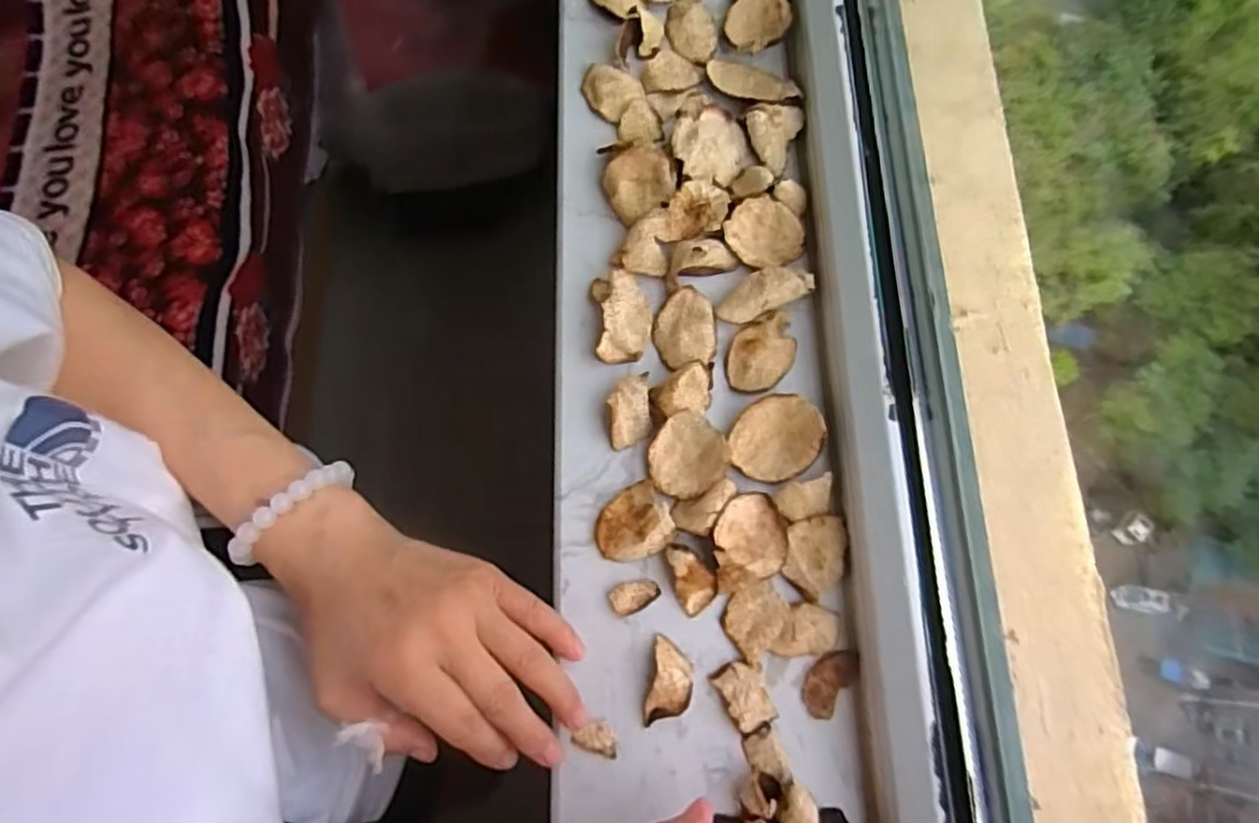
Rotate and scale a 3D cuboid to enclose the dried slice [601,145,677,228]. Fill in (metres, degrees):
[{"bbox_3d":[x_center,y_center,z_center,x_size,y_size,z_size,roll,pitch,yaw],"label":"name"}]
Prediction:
[{"bbox_3d":[0.007,-0.137,0.427,0.044,0.013,0.048,1,73,-2],"label":"dried slice"}]

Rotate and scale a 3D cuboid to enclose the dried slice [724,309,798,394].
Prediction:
[{"bbox_3d":[0.078,-0.035,0.408,0.033,0.005,0.054,33,75,8],"label":"dried slice"}]

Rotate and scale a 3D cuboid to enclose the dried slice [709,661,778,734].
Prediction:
[{"bbox_3d":[0.058,0.142,0.353,0.022,0.007,0.033,-30,77,-10],"label":"dried slice"}]

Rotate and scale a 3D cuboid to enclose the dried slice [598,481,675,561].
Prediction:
[{"bbox_3d":[0.002,0.060,0.372,0.040,0.011,0.036,-23,76,-9],"label":"dried slice"}]

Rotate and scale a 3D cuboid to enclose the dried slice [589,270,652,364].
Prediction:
[{"bbox_3d":[-0.004,-0.055,0.404,0.032,0.015,0.052,-5,74,-4],"label":"dried slice"}]

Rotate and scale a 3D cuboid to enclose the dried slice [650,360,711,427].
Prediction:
[{"bbox_3d":[0.028,-0.011,0.390,0.037,0.010,0.026,-18,75,-7],"label":"dried slice"}]

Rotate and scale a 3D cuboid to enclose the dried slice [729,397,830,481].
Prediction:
[{"bbox_3d":[0.081,0.014,0.384,0.049,0.013,0.043,-11,74,-5],"label":"dried slice"}]

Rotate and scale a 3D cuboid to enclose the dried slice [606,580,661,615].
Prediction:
[{"bbox_3d":[0.003,0.096,0.364,0.026,0.004,0.015,-8,74,-4],"label":"dried slice"}]

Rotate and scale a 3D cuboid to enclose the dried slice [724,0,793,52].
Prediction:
[{"bbox_3d":[0.085,-0.260,0.471,0.043,0.010,0.041,-1,84,6],"label":"dried slice"}]

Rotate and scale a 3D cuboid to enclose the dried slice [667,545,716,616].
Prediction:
[{"bbox_3d":[0.033,0.086,0.365,0.021,0.010,0.036,-15,75,-6],"label":"dried slice"}]

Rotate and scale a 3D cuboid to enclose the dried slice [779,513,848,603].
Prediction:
[{"bbox_3d":[0.099,0.076,0.373,0.031,0.005,0.044,12,73,1],"label":"dried slice"}]

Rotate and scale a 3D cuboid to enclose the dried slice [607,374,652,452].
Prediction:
[{"bbox_3d":[0.000,0.000,0.389,0.023,0.013,0.038,-3,74,-3],"label":"dried slice"}]

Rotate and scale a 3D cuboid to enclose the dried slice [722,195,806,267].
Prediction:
[{"bbox_3d":[0.082,-0.107,0.426,0.046,0.017,0.042,1,73,-2],"label":"dried slice"}]

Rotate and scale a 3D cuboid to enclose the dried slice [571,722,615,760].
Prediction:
[{"bbox_3d":[-0.016,0.160,0.344,0.022,0.004,0.014,19,74,4],"label":"dried slice"}]

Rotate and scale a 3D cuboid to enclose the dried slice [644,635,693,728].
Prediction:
[{"bbox_3d":[0.021,0.136,0.353,0.022,0.006,0.040,10,73,1],"label":"dried slice"}]

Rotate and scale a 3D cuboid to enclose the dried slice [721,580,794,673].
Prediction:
[{"bbox_3d":[0.067,0.108,0.362,0.034,0.004,0.033,-36,78,-11],"label":"dried slice"}]

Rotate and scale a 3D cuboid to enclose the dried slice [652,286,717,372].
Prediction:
[{"bbox_3d":[0.032,-0.048,0.406,0.035,0.006,0.048,-8,74,-4],"label":"dried slice"}]

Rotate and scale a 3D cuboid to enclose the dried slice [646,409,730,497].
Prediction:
[{"bbox_3d":[0.031,0.025,0.379,0.041,0.010,0.041,1,73,-2],"label":"dried slice"}]

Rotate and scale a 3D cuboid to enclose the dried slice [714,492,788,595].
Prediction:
[{"bbox_3d":[0.063,0.067,0.367,0.041,0.015,0.046,-10,74,-5],"label":"dried slice"}]

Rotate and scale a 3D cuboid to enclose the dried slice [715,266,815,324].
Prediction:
[{"bbox_3d":[0.077,-0.069,0.412,0.057,0.013,0.024,-23,76,-8],"label":"dried slice"}]

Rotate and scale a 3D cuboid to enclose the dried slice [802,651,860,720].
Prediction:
[{"bbox_3d":[0.102,0.137,0.358,0.037,0.004,0.021,-43,79,-13],"label":"dried slice"}]

